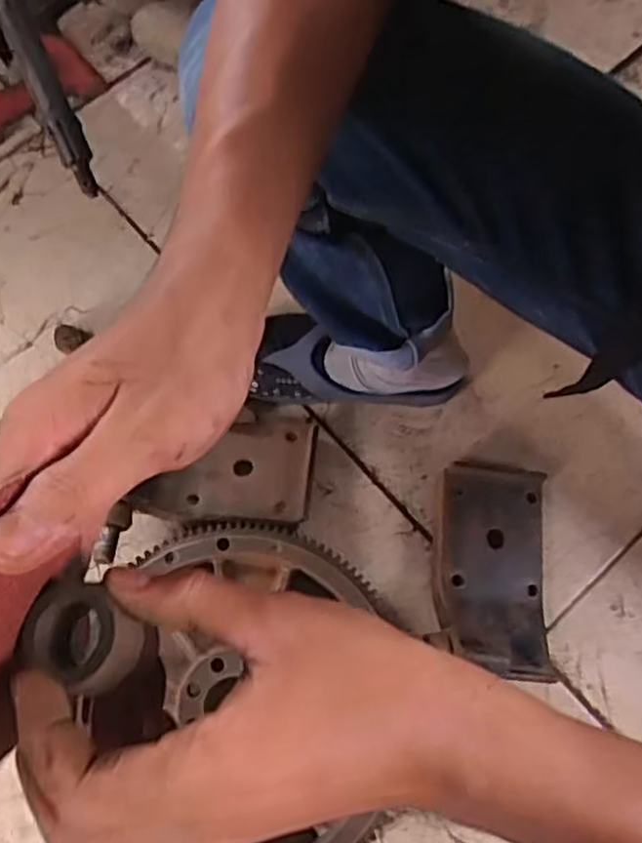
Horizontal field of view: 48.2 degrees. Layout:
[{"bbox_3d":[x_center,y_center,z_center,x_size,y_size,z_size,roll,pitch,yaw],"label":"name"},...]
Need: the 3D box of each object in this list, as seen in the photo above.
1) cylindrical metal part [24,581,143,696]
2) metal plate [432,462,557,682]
[{"bbox_3d":[-0.074,0.066,0.222,0.035,0.011,0.029,28,75,6],"label":"cylindrical metal part"},{"bbox_3d":[0.163,0.141,0.696,0.116,0.059,0.201,4,74,-1],"label":"metal plate"}]

